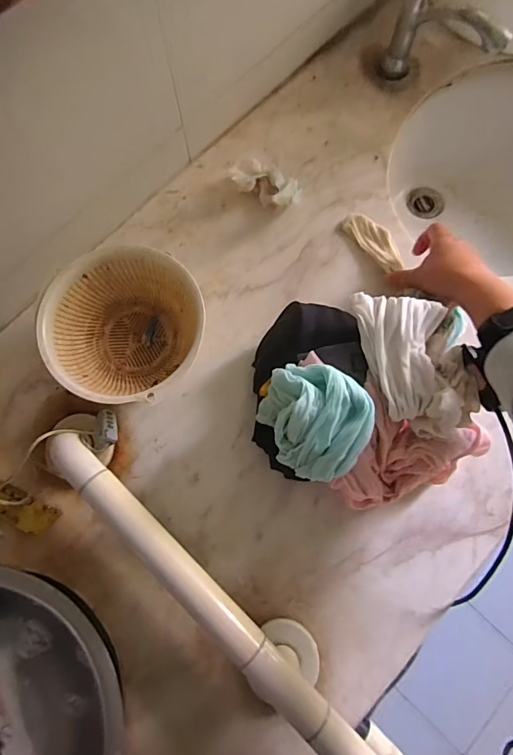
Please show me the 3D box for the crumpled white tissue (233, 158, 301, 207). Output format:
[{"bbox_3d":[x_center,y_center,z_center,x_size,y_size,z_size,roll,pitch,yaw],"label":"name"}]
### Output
[{"bbox_3d":[0.013,-0.251,0.559,0.094,0.043,0.049,32,80,8],"label":"crumpled white tissue"}]

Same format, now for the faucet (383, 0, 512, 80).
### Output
[{"bbox_3d":[0.246,-0.438,0.555,0.141,0.142,0.046,29,79,7],"label":"faucet"}]

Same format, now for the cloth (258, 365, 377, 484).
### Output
[{"bbox_3d":[0.052,0.041,0.402,0.103,0.075,0.089,31,79,8],"label":"cloth"}]

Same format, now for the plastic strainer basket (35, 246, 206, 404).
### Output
[{"bbox_3d":[-0.144,-0.054,0.493,0.169,0.072,0.170,0,77,1],"label":"plastic strainer basket"}]

